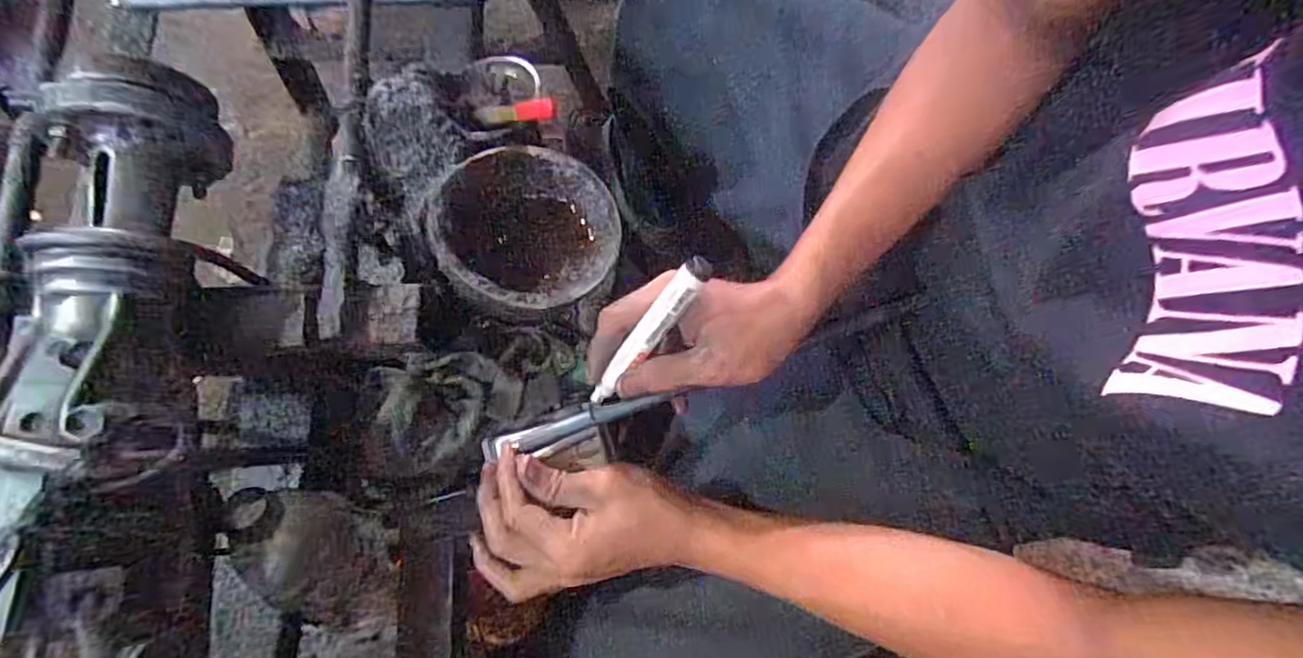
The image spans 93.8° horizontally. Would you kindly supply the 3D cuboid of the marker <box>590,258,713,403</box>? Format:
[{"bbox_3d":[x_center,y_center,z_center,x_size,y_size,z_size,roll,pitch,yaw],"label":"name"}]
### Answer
[{"bbox_3d":[-0.004,0.006,0.366,0.016,0.009,0.121,41,117,7],"label":"marker"}]

